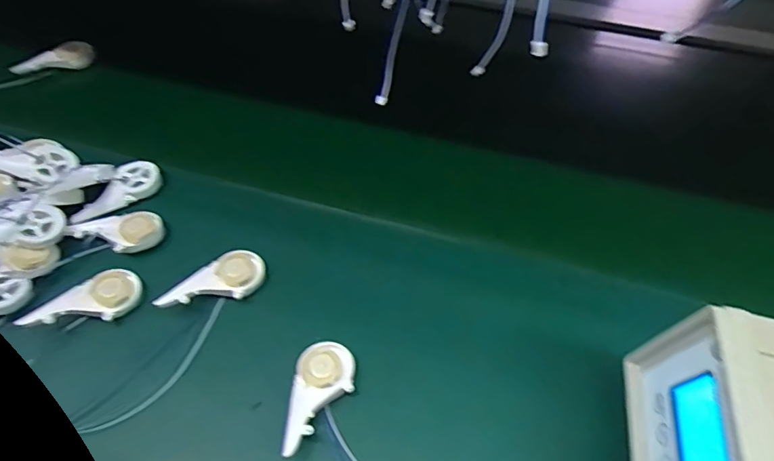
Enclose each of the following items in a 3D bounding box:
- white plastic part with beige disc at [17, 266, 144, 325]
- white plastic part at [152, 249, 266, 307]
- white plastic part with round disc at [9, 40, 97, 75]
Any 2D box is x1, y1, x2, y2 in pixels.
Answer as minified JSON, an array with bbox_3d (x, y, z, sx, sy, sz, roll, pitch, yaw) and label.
[{"bbox_3d":[-0.272,0.063,0.461,0.095,0.013,0.046,-17,55,-29],"label":"white plastic part with beige disc"},{"bbox_3d":[-0.161,0.048,0.475,0.096,0.012,0.044,-19,57,-24],"label":"white plastic part"},{"bbox_3d":[-0.446,-0.229,0.693,0.096,0.032,0.034,-21,58,-12],"label":"white plastic part with round disc"}]

